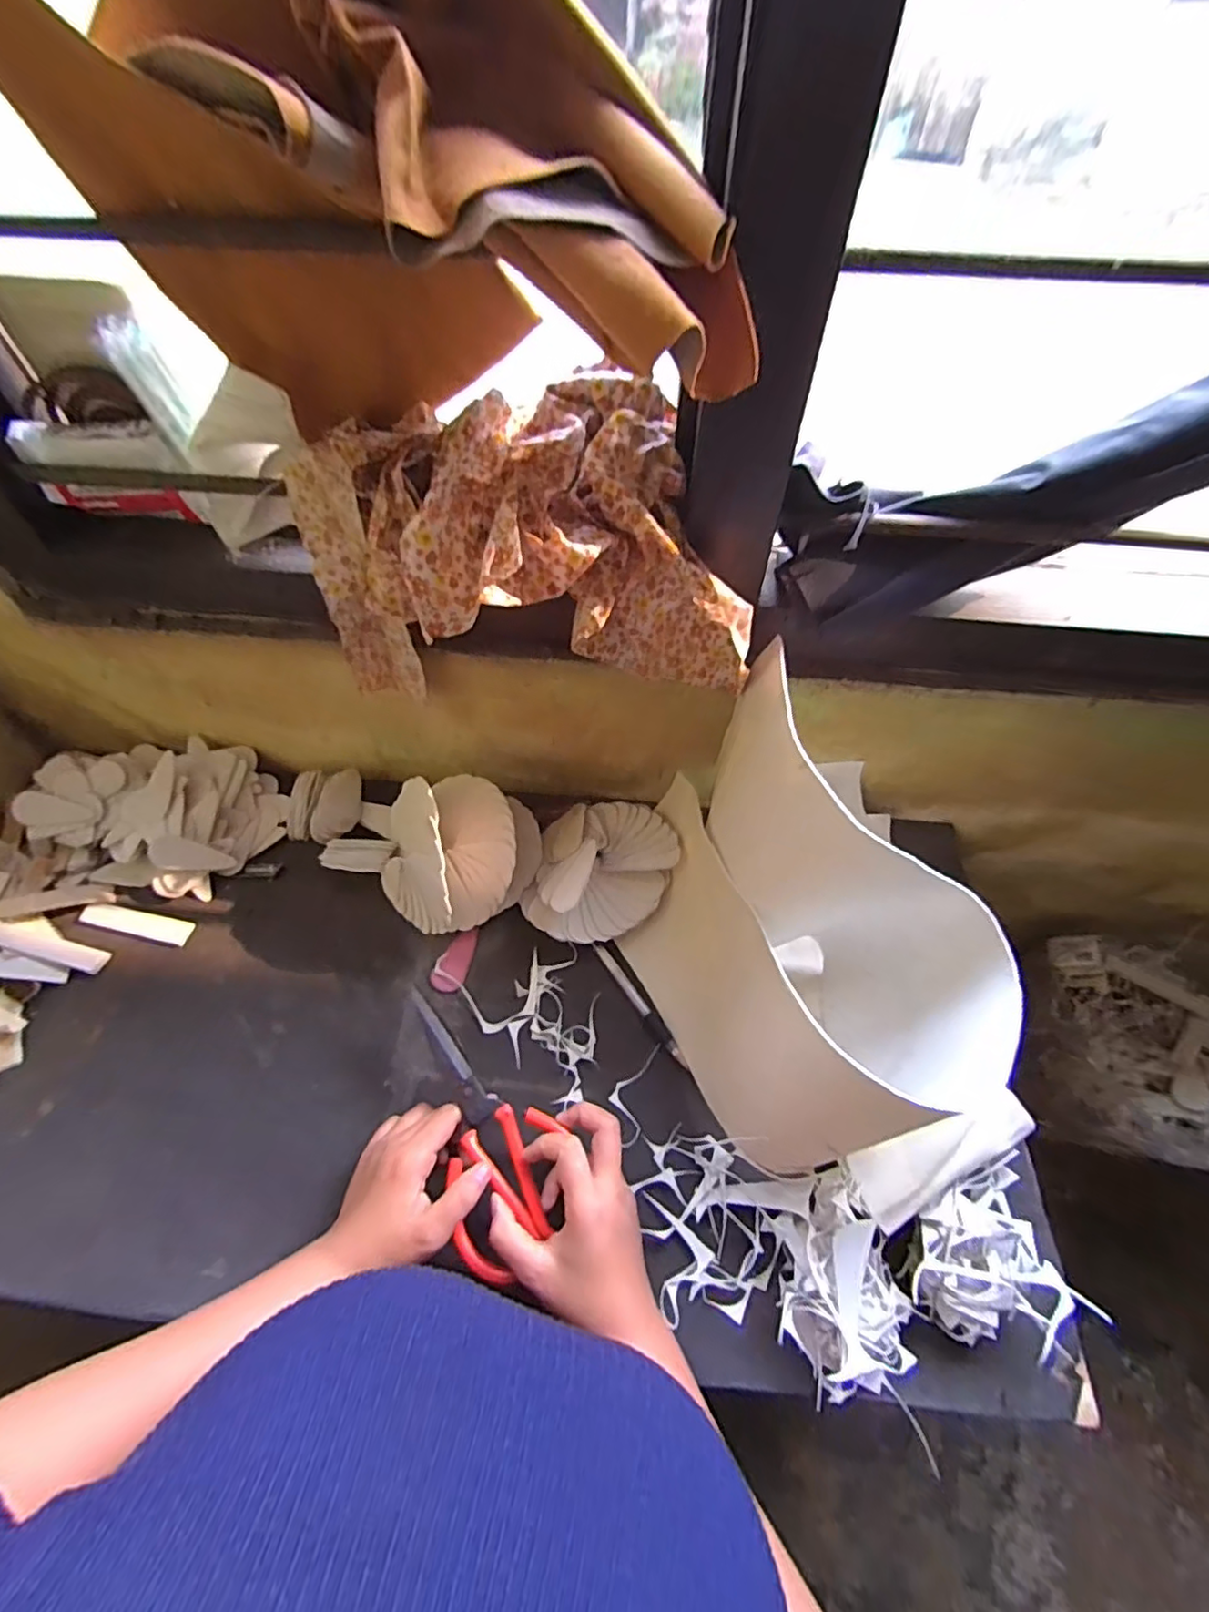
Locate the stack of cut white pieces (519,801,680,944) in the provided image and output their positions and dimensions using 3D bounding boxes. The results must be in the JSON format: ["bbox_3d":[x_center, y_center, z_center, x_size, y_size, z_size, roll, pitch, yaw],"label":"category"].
[{"bbox_3d":[-0.004,0.058,0.568,0.132,0.058,0.141,13,57,7],"label":"stack of cut white pieces"}]

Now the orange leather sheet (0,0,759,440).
[{"bbox_3d":[-0.100,-0.297,0.310,0.366,0.192,0.104,10,56,6],"label":"orange leather sheet"}]

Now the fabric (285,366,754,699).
[{"bbox_3d":[-0.057,-0.164,0.444,0.315,0.194,0.131,-5,56,-4],"label":"fabric"}]

